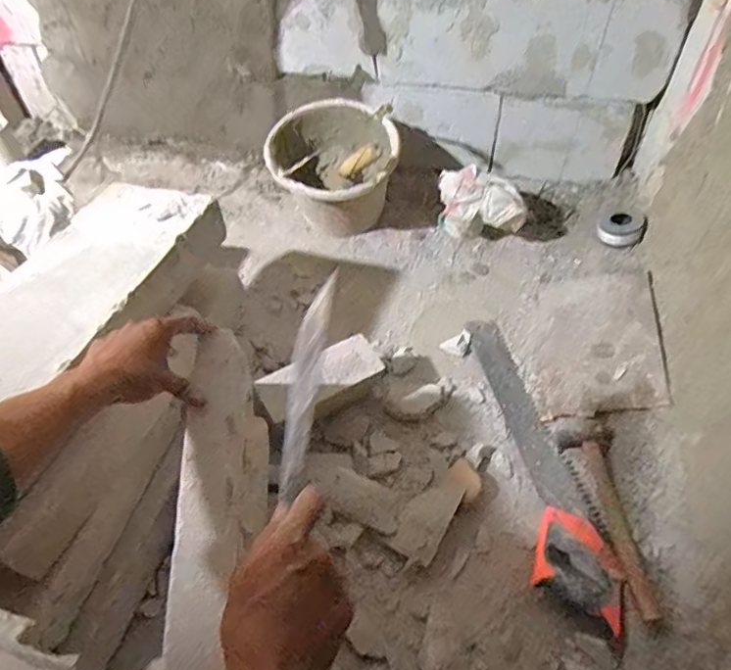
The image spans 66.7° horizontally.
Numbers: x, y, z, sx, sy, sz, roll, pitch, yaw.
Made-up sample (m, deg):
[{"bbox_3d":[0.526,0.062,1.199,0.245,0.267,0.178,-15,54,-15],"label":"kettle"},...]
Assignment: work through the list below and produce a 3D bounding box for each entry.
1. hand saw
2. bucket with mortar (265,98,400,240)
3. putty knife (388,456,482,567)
[{"bbox_3d":[0.269,0.175,0.886,0.115,0.028,0.549,-4,49,-3],"label":"hand saw"},{"bbox_3d":[-0.070,-0.350,1.194,0.255,0.218,0.270,0,49,0],"label":"bucket with mortar"},{"bbox_3d":[0.106,0.259,0.827,0.070,0.031,0.166,32,57,25],"label":"putty knife"}]

